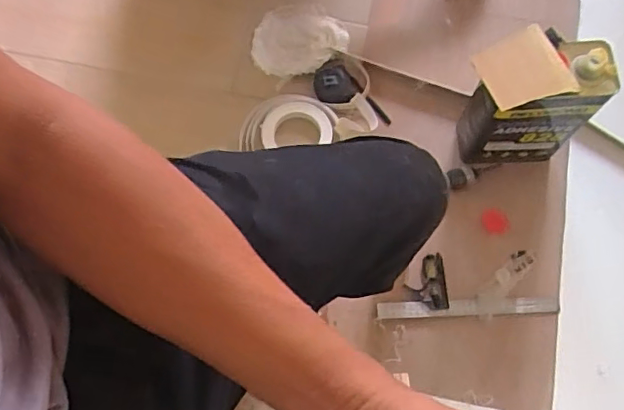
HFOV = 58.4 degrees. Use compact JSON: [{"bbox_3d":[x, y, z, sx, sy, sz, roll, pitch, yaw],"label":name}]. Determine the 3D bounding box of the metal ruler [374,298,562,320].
[{"bbox_3d":[0.256,0.170,0.924,0.294,0.009,0.029,-2,69,0],"label":"metal ruler"}]

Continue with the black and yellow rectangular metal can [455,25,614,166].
[{"bbox_3d":[0.335,-0.161,0.900,0.188,0.268,0.108,-3,73,0],"label":"black and yellow rectangular metal can"}]

